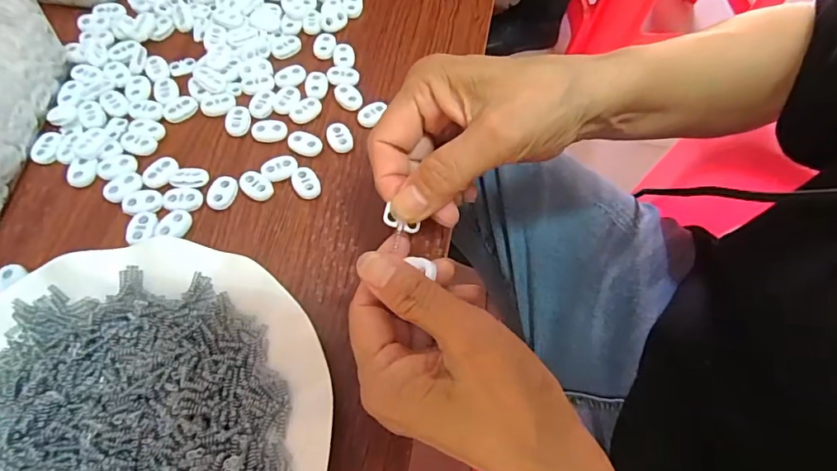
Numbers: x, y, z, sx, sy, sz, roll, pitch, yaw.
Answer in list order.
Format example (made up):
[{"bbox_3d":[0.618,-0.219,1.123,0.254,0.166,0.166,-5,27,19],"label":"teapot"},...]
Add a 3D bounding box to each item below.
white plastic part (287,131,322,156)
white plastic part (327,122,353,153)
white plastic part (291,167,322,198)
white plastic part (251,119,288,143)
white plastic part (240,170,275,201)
[{"bbox_3d":[-0.074,-0.060,0.313,0.022,0.007,0.014,13,63,3],"label":"white plastic part"},{"bbox_3d":[-0.052,-0.065,0.317,0.015,0.005,0.021,-21,66,-14],"label":"white plastic part"},{"bbox_3d":[-0.071,-0.033,0.300,0.015,0.004,0.023,-31,69,-18],"label":"white plastic part"},{"bbox_3d":[-0.098,-0.069,0.317,0.022,0.006,0.015,5,63,-1],"label":"white plastic part"},{"bbox_3d":[-0.101,-0.030,0.298,0.021,0.006,0.016,36,66,14],"label":"white plastic part"}]

